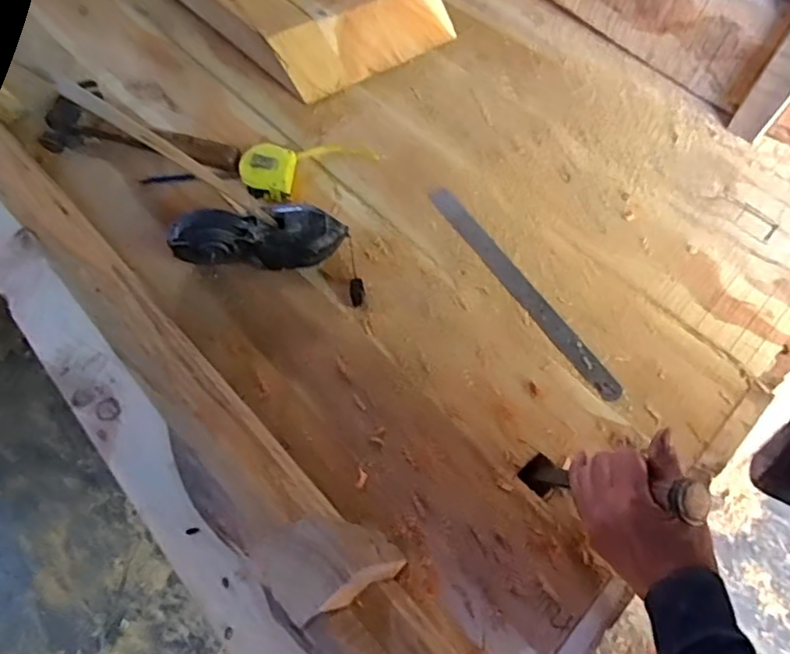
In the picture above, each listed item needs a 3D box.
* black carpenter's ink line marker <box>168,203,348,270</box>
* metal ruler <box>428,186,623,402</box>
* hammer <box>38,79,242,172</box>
[{"bbox_3d":[-0.153,-0.105,0.691,0.193,0.066,0.067,-2,65,-3],"label":"black carpenter's ink line marker"},{"bbox_3d":[0.144,-0.047,0.708,0.030,0.004,0.322,-32,70,-13],"label":"metal ruler"},{"bbox_3d":[-0.322,-0.264,0.792,0.267,0.027,0.110,11,64,4],"label":"hammer"}]

